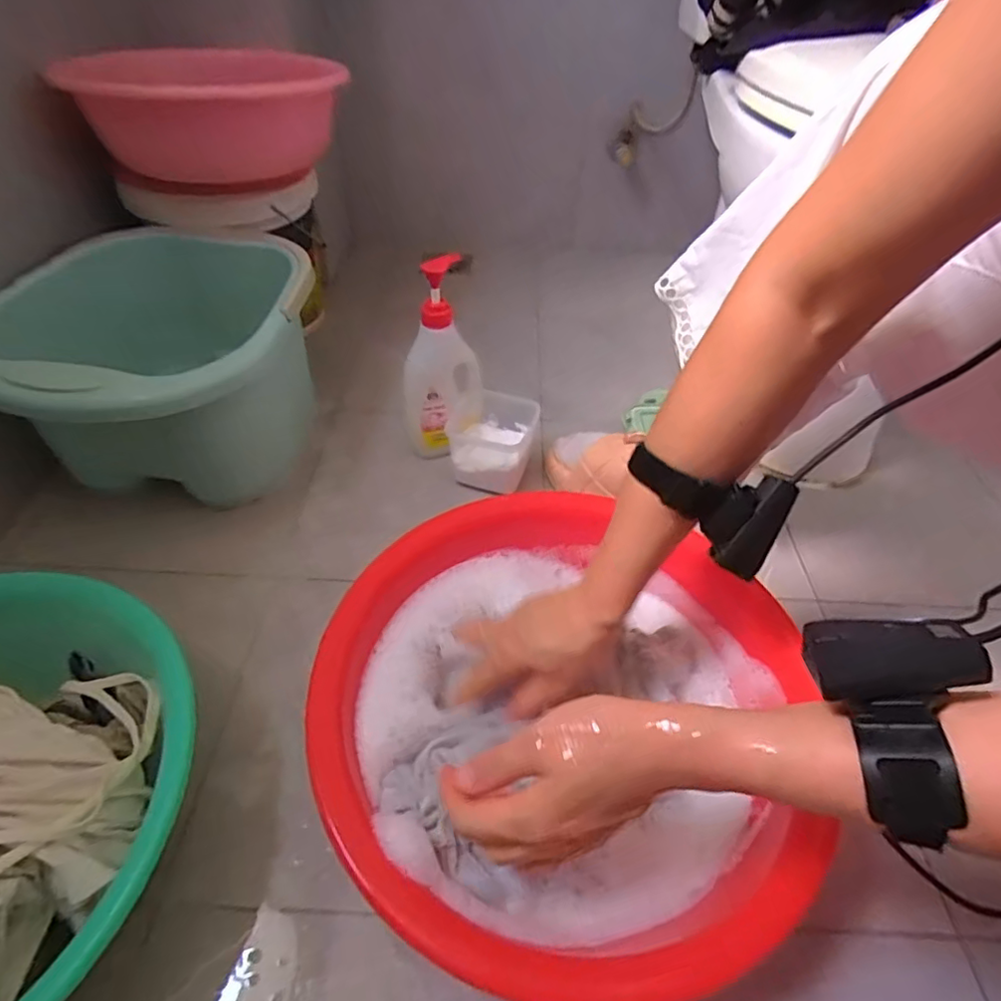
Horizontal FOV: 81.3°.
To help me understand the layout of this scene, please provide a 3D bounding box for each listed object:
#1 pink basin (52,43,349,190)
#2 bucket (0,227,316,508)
[{"bbox_3d":[-0.331,-0.484,0.729,0.250,0.107,0.285,-3,46,-8],"label":"pink basin"},{"bbox_3d":[-0.387,-0.156,0.710,0.347,0.215,0.365,2,45,-2],"label":"bucket"}]

